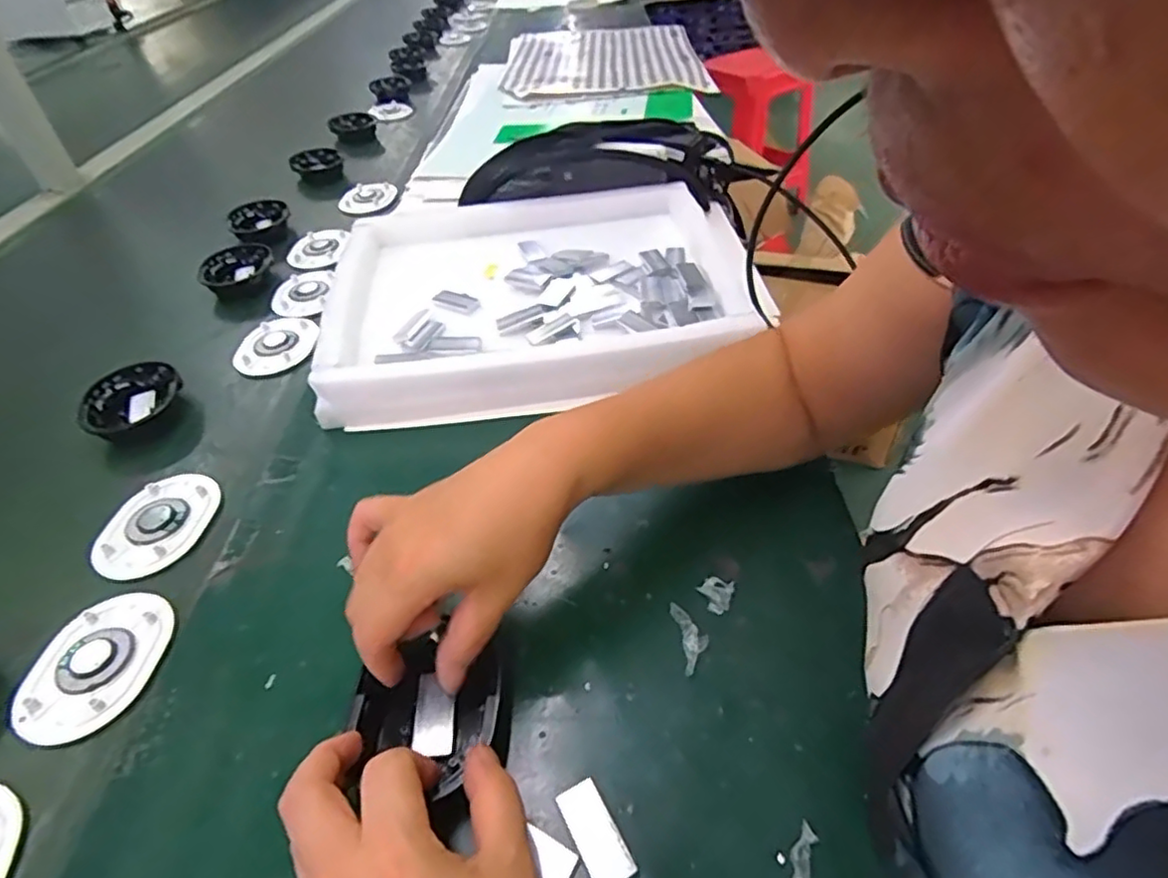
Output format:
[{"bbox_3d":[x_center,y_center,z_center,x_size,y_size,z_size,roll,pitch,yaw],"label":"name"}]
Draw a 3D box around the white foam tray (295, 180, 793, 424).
[{"bbox_3d":[-0.030,-0.154,0.603,0.425,0.043,0.327,-12,45,-8],"label":"white foam tray"}]

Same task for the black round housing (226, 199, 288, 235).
[{"bbox_3d":[-0.409,-0.274,0.789,0.073,0.021,0.090,-25,48,-19],"label":"black round housing"}]

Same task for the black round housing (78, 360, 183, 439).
[{"bbox_3d":[-0.380,-0.032,0.530,0.072,0.021,0.089,-25,48,-19],"label":"black round housing"}]

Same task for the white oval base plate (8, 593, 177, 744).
[{"bbox_3d":[-0.283,0.129,0.364,0.066,0.007,0.090,-4,44,1],"label":"white oval base plate"}]

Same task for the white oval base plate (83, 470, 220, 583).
[{"bbox_3d":[-0.300,0.056,0.438,0.066,0.006,0.088,6,45,11],"label":"white oval base plate"}]

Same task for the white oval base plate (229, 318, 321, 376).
[{"bbox_3d":[-0.297,-0.092,0.601,0.079,0.013,0.074,-25,48,-19],"label":"white oval base plate"}]

